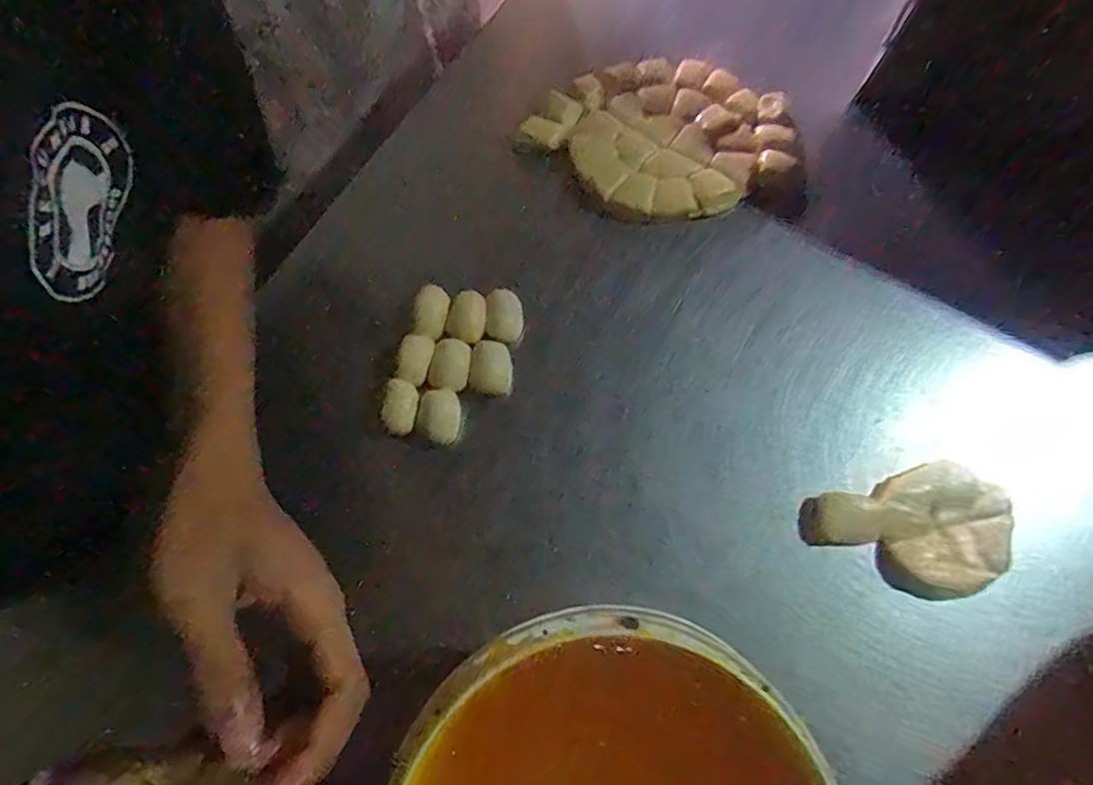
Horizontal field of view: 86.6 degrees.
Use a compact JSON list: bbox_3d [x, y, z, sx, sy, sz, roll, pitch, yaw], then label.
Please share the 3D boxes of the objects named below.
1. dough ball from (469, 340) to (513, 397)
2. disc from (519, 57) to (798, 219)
[{"bbox_3d":[-0.048,-0.020,0.508,0.037,0.025,0.043,5,74,2],"label":"dough ball"},{"bbox_3d":[0.110,-0.251,0.575,0.220,0.041,0.216,-40,78,-10],"label":"disc"}]

